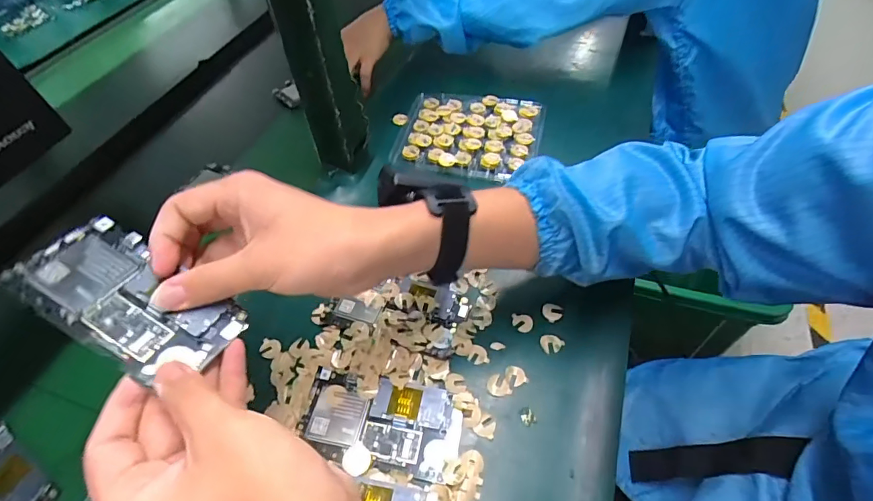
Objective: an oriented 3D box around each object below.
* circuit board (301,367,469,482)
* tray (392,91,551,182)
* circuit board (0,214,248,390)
[{"bbox_3d":[-0.043,0.134,0.356,0.122,0.006,0.070,7,52,12],"label":"circuit board"},{"bbox_3d":[0.040,-0.147,0.571,0.174,0.023,0.148,6,52,11],"label":"tray"},{"bbox_3d":[-0.184,0.029,0.277,0.124,0.009,0.065,30,55,3],"label":"circuit board"}]

